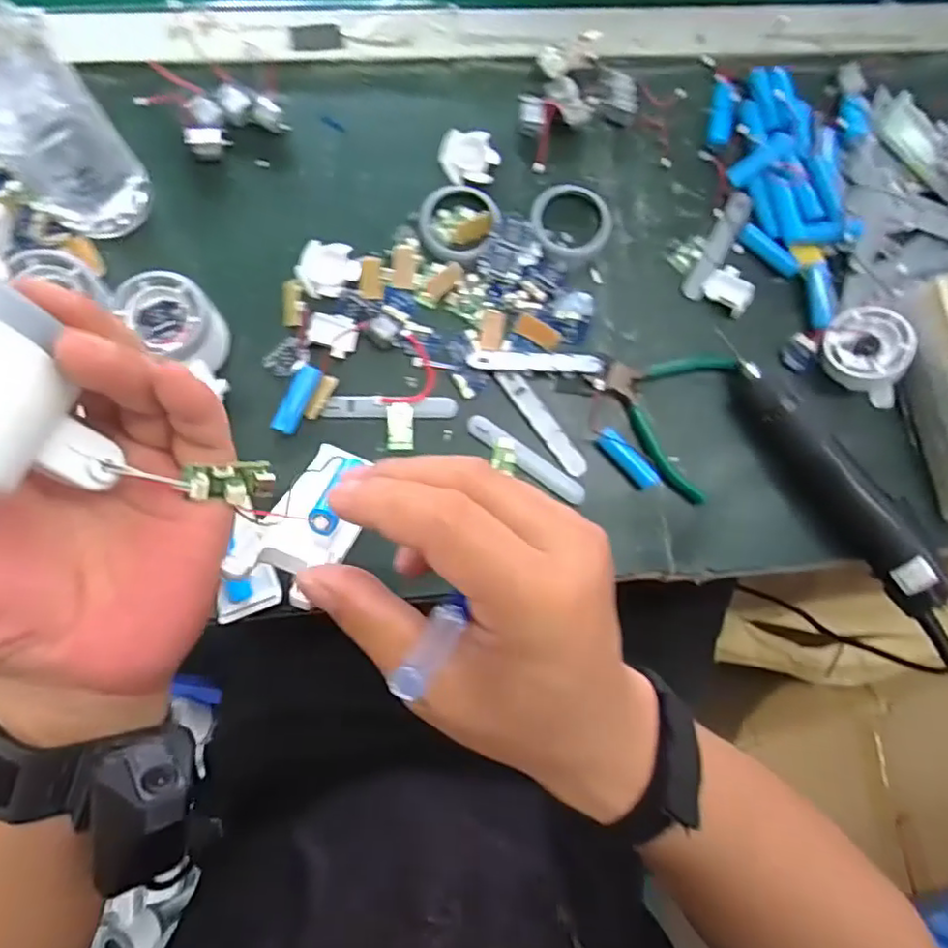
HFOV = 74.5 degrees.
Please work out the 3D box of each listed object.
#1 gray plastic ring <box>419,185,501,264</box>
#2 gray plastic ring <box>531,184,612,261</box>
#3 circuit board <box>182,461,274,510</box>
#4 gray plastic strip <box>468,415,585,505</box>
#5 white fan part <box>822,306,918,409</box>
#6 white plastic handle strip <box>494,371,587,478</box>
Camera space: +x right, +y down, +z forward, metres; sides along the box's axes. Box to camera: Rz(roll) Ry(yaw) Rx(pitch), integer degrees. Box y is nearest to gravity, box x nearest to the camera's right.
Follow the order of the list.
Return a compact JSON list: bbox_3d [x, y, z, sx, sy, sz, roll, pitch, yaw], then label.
[{"bbox_3d":[-0.011,-0.186,0.459,0.058,0.009,0.059,1,82,-4],"label":"gray plastic ring"},{"bbox_3d":[0.073,-0.188,0.467,0.061,0.015,0.057,1,82,-4],"label":"gray plastic ring"},{"bbox_3d":[-0.090,0.004,0.233,0.029,0.007,0.016,-3,85,-35],"label":"circuit board"},{"bbox_3d":[0.037,-0.010,0.442,0.095,0.008,0.015,35,81,1],"label":"gray plastic strip"},{"bbox_3d":[0.286,-0.083,0.452,0.053,0.043,0.073,-20,84,-7],"label":"white fan part"},{"bbox_3d":[0.049,-0.037,0.442,0.016,0.006,0.091,-35,86,-8],"label":"white plastic handle strip"}]

